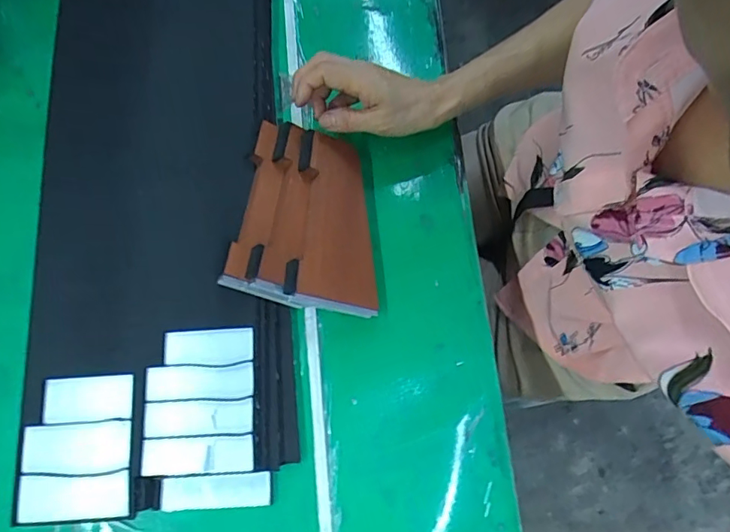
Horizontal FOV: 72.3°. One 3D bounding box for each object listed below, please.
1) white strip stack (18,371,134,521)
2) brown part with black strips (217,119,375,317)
[{"bbox_3d":[-0.232,0.147,0.409,0.085,0.018,0.108,-4,77,0],"label":"white strip stack"},{"bbox_3d":[-0.043,-0.043,0.438,0.125,0.025,0.153,14,69,-15],"label":"brown part with black strips"}]

